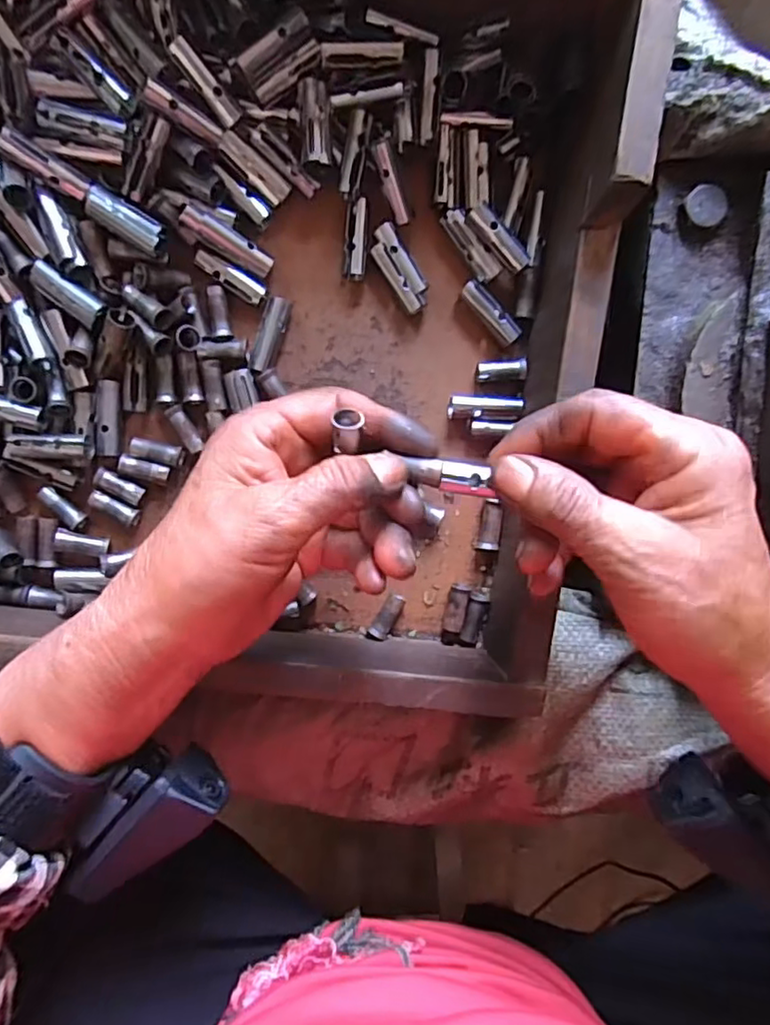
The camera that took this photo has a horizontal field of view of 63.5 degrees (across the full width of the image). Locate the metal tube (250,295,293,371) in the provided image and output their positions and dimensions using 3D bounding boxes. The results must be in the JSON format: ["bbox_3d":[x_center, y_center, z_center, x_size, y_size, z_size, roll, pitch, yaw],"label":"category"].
[{"bbox_3d":[-0.057,-0.088,0.309,0.013,0.008,0.037,20,94,-1],"label":"metal tube"}]

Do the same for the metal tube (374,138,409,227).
[{"bbox_3d":[0.003,-0.158,0.298,0.009,0.005,0.037,-20,125,2],"label":"metal tube"}]

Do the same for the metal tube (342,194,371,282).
[{"bbox_3d":[-0.014,-0.135,0.306,0.011,0.011,0.037,7,94,0],"label":"metal tube"}]

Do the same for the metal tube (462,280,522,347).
[{"bbox_3d":[0.053,-0.101,0.316,0.011,0.009,0.037,-42,93,3],"label":"metal tube"}]

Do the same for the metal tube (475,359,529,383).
[{"bbox_3d":[0.060,-0.073,0.320,0.025,0.009,0.011,-4,94,1],"label":"metal tube"}]

